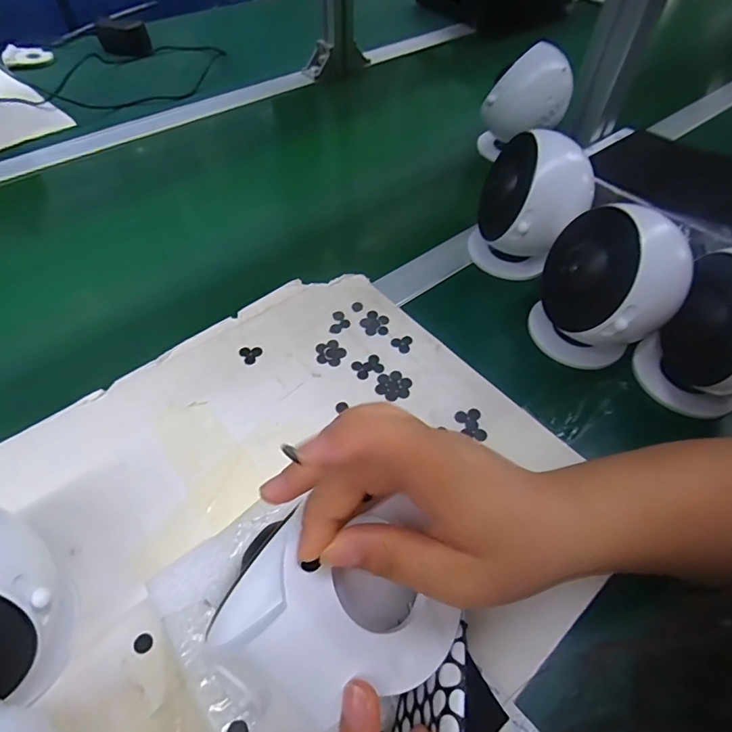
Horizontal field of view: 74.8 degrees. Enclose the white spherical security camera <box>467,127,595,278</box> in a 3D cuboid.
[{"bbox_3d":[0.150,-0.143,0.442,0.091,0.120,0.080,16,54,9],"label":"white spherical security camera"}]

